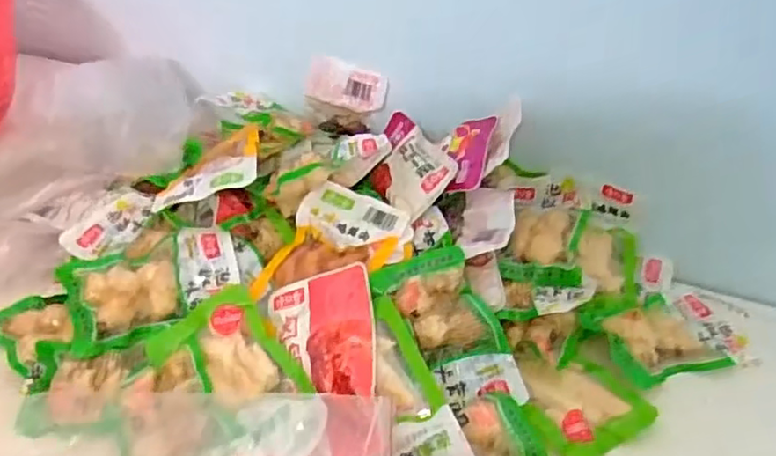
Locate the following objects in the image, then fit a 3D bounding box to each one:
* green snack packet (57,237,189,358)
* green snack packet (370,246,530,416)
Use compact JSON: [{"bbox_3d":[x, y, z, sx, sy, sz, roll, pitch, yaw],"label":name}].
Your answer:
[{"bbox_3d":[-0.198,0.054,0.490,0.085,0.030,0.075,-13,79,-8],"label":"green snack packet"},{"bbox_3d":[0.049,0.072,0.465,0.067,0.019,0.124,-27,78,-17],"label":"green snack packet"}]

